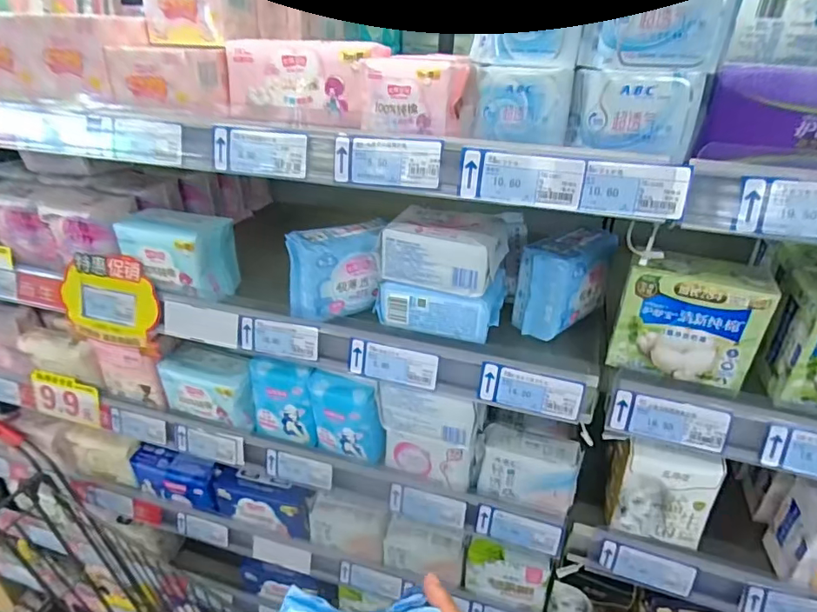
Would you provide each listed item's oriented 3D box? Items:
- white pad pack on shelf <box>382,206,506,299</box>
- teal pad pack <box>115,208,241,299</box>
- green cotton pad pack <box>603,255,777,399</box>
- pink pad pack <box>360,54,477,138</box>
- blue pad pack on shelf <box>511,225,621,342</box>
[{"bbox_3d":[0.037,-0.057,0.503,0.109,0.057,0.070,13,32,18],"label":"white pad pack on shelf"},{"bbox_3d":[-0.268,-0.064,0.599,0.123,0.078,0.073,11,31,16],"label":"teal pad pack"},{"bbox_3d":[0.257,0.010,0.475,0.113,0.106,0.058,12,31,17],"label":"green cotton pad pack"},{"bbox_3d":[0.009,-0.176,0.425,0.092,0.058,0.051,3,30,2],"label":"pink pad pack"},{"bbox_3d":[0.172,-0.027,0.555,0.061,0.088,0.111,26,38,35],"label":"blue pad pack on shelf"}]

